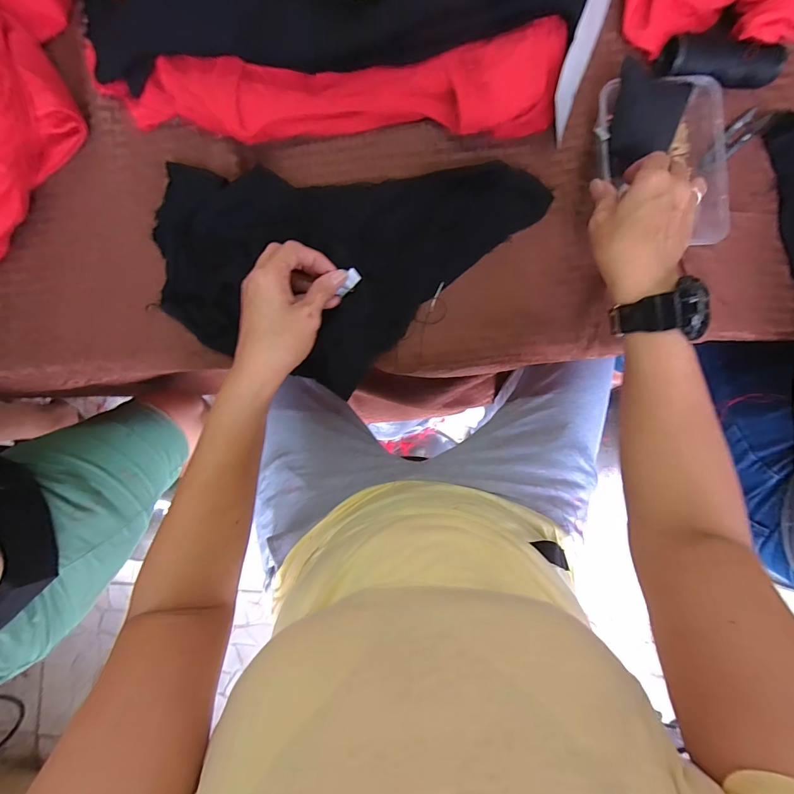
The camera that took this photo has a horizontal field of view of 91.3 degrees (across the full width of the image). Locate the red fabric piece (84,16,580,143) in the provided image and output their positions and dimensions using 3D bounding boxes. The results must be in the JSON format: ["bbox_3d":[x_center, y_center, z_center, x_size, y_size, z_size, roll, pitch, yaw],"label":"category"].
[{"bbox_3d":[-0.071,-0.305,0.391,0.464,0.057,0.076,-2,90,-1],"label":"red fabric piece"}]

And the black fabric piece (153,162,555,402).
[{"bbox_3d":[-0.048,-0.127,0.409,0.393,0.038,0.226,1,90,-1],"label":"black fabric piece"}]

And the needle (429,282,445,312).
[{"bbox_3d":[0.044,-0.112,0.431,0.005,0.004,0.036,24,90,-1],"label":"needle"}]

